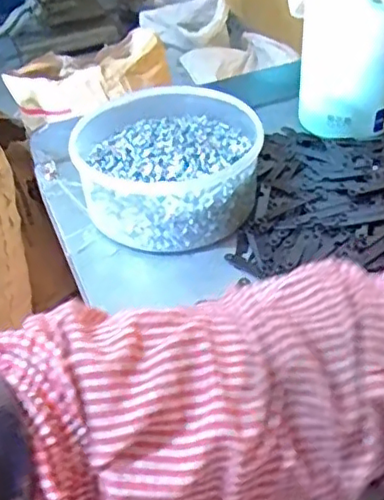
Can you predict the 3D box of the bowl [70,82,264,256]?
[{"bbox_3d":[-0.019,-0.076,0.539,0.148,0.061,0.170,-4,42,2],"label":"bowl"}]

